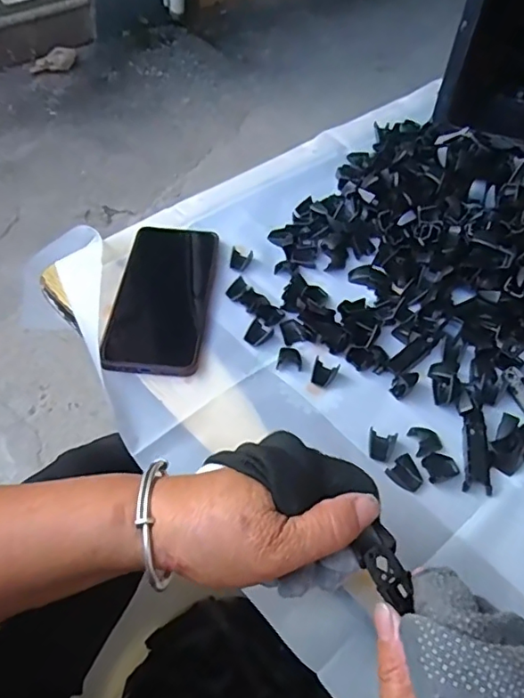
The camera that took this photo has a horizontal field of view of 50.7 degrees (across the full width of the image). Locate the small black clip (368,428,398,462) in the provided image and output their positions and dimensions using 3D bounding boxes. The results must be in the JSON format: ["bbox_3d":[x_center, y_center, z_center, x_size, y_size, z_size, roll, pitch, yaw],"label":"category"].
[{"bbox_3d":[0.085,0.068,0.392,0.018,0.006,0.023,12,52,8],"label":"small black clip"}]

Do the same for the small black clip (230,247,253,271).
[{"bbox_3d":[-0.020,-0.083,0.512,0.020,0.006,0.023,11,52,6],"label":"small black clip"}]

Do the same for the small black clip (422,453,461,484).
[{"bbox_3d":[0.124,0.082,0.385,0.023,0.004,0.019,-17,54,-15],"label":"small black clip"}]

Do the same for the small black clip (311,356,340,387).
[{"bbox_3d":[0.049,0.019,0.429,0.019,0.004,0.024,15,52,10],"label":"small black clip"}]

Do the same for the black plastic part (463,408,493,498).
[{"bbox_3d":[0.153,0.069,0.391,0.019,0.009,0.065,11,52,7],"label":"black plastic part"}]

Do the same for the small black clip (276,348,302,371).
[{"bbox_3d":[0.022,0.008,0.437,0.019,0.004,0.020,3,51,0],"label":"small black clip"}]

